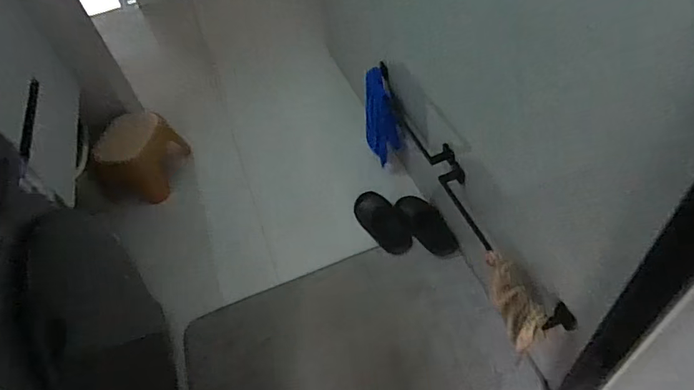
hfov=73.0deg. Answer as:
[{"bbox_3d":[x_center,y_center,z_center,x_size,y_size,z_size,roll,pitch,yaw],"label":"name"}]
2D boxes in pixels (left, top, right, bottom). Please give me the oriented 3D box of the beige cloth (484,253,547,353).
[{"bbox_3d":[0.380,0.236,1.063,0.060,0.127,0.206,-14,51,-5],"label":"beige cloth"}]

